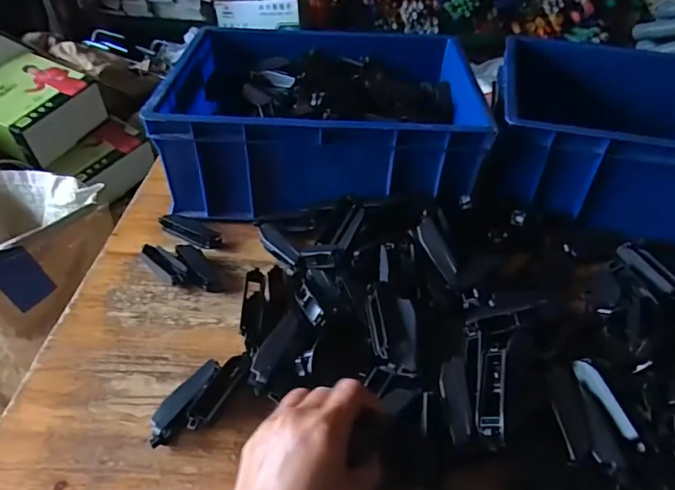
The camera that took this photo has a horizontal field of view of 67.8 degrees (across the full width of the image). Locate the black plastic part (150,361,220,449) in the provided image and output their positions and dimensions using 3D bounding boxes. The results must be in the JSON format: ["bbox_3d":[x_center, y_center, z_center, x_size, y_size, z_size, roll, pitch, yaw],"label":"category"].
[{"bbox_3d":[-0.113,0.117,0.375,0.019,0.021,0.072,19,43,19],"label":"black plastic part"}]

